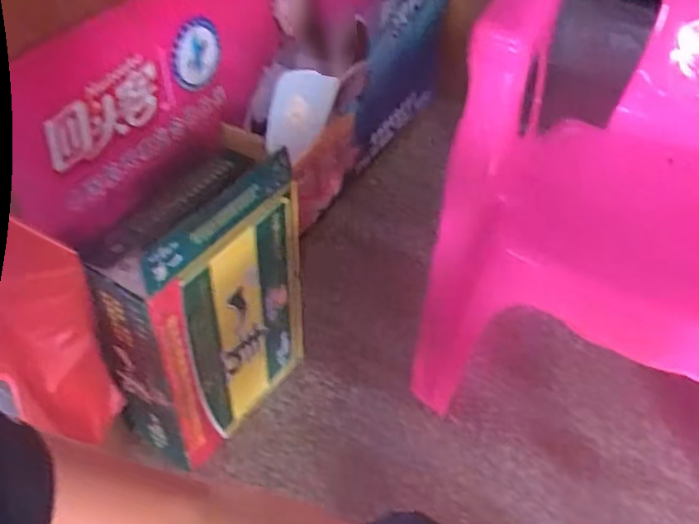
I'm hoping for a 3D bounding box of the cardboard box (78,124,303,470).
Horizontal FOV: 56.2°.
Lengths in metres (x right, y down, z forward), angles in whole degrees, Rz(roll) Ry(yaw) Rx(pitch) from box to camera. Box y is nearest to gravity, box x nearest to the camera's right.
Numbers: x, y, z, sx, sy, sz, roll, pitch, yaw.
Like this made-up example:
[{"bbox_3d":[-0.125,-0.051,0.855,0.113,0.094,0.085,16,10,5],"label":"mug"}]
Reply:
[{"bbox_3d":[-0.186,0.061,0.907,0.109,0.412,0.277,27,52,24],"label":"cardboard box"}]

